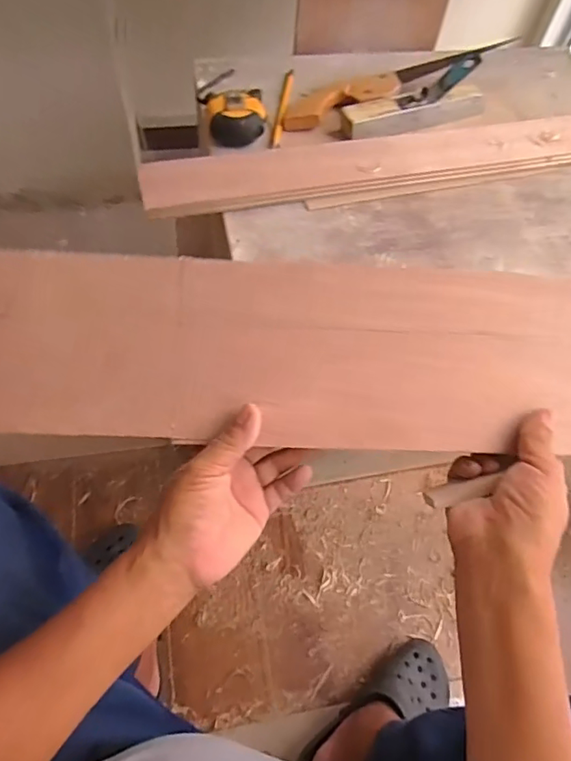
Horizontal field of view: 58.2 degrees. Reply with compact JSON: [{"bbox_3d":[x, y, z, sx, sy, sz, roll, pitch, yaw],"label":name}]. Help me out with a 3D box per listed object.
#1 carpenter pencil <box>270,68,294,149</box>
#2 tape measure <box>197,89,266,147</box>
[{"bbox_3d":[-0.003,-0.367,0.689,0.013,0.011,0.172,9,60,0],"label":"carpenter pencil"},{"bbox_3d":[-0.065,-0.333,0.641,0.076,0.039,0.077,-8,62,-9],"label":"tape measure"}]

